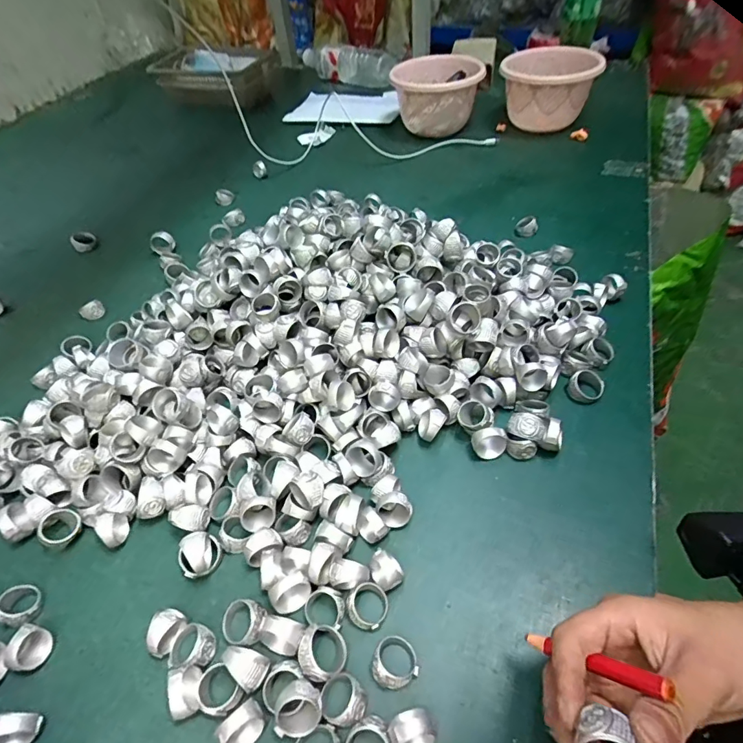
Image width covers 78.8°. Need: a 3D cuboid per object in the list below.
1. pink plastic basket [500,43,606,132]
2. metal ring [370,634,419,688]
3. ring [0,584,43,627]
[{"bbox_3d":[0.313,-0.507,0.817,0.156,0.101,0.228,20,53,20],"label":"pink plastic basket"},{"bbox_3d":[0.015,0.169,0.264,0.026,0.017,0.027,-2,48,2],"label":"metal ring"},{"bbox_3d":[-0.235,0.155,0.301,0.023,0.015,0.024,-2,48,2],"label":"ring"}]

